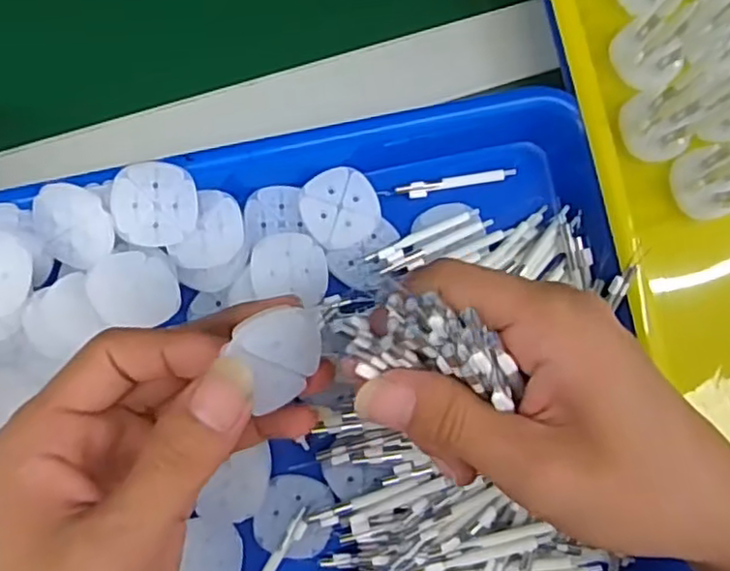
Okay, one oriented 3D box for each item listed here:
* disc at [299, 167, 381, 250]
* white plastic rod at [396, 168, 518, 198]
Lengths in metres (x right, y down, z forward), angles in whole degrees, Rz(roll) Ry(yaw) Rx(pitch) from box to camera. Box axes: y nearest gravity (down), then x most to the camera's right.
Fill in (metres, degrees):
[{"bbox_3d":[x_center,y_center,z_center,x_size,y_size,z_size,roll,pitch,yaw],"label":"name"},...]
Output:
[{"bbox_3d":[-0.012,-0.036,0.317,0.035,0.006,0.036,0,89,-4],"label":"disc"},{"bbox_3d":[0.045,-0.051,0.331,0.060,0.004,0.008,-12,85,-7],"label":"white plastic rod"}]

